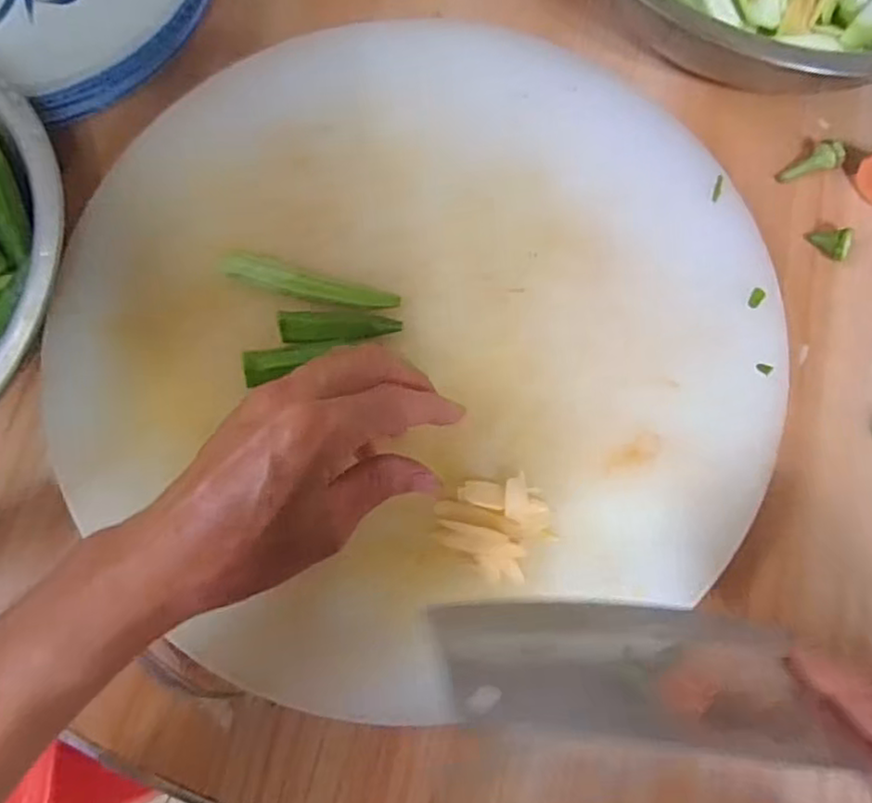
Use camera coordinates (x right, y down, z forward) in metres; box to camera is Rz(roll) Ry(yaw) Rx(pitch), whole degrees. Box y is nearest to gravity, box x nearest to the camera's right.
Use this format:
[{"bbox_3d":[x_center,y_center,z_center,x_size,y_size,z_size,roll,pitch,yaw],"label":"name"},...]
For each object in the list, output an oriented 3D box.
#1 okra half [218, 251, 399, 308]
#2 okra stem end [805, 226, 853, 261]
[{"bbox_3d":[-0.071,-0.066,0.369,0.097,0.022,0.018,13,76,3],"label":"okra half"},{"bbox_3d":[0.249,-0.101,0.406,0.013,0.018,0.025,-36,78,-8],"label":"okra stem end"}]

